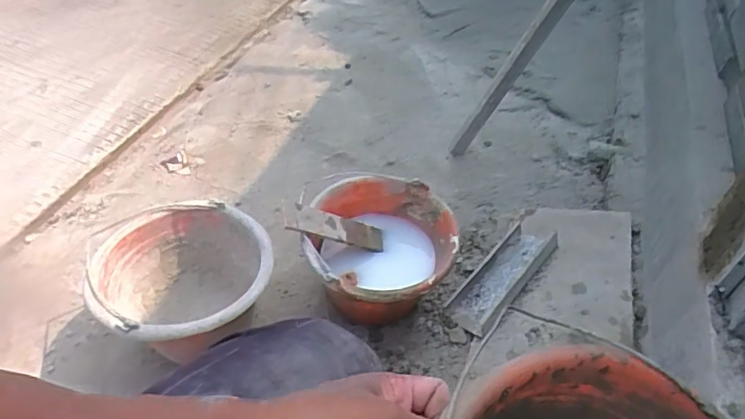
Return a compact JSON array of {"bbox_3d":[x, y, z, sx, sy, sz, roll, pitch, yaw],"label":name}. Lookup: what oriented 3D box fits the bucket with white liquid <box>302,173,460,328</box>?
[{"bbox_3d":[0.010,0.086,0.888,0.222,0.163,0.236,2,45,-2],"label":"bucket with white liquid"}]

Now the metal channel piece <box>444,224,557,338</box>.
[{"bbox_3d":[0.224,0.115,0.950,0.087,0.047,0.240,35,52,27],"label":"metal channel piece"}]

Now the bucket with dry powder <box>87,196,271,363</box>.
[{"bbox_3d":[-0.275,0.126,0.820,0.242,0.166,0.225,2,45,-2],"label":"bucket with dry powder"}]

